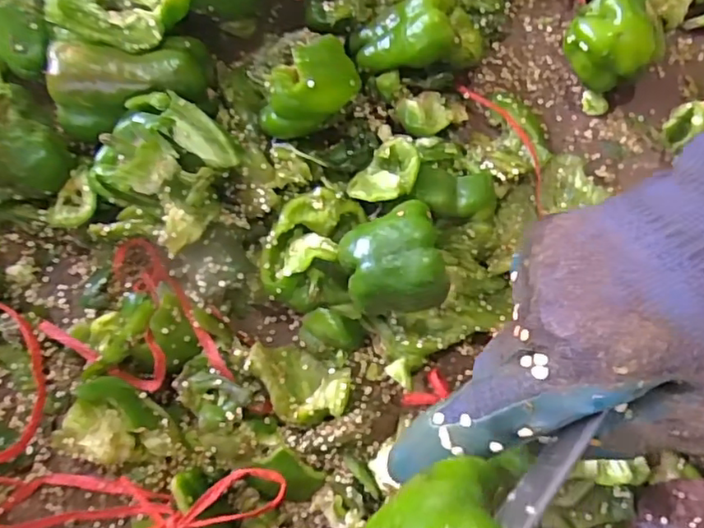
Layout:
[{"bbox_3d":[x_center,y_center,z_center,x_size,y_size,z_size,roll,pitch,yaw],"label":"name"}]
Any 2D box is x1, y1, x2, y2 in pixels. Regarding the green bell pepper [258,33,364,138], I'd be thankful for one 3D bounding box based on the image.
[{"bbox_3d":[-0.034,-0.132,0.478,0.054,0.049,0.076,42,79,10],"label":"green bell pepper"}]

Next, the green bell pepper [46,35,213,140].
[{"bbox_3d":[-0.168,-0.139,0.476,0.117,0.045,0.060,-14,75,-4],"label":"green bell pepper"}]

